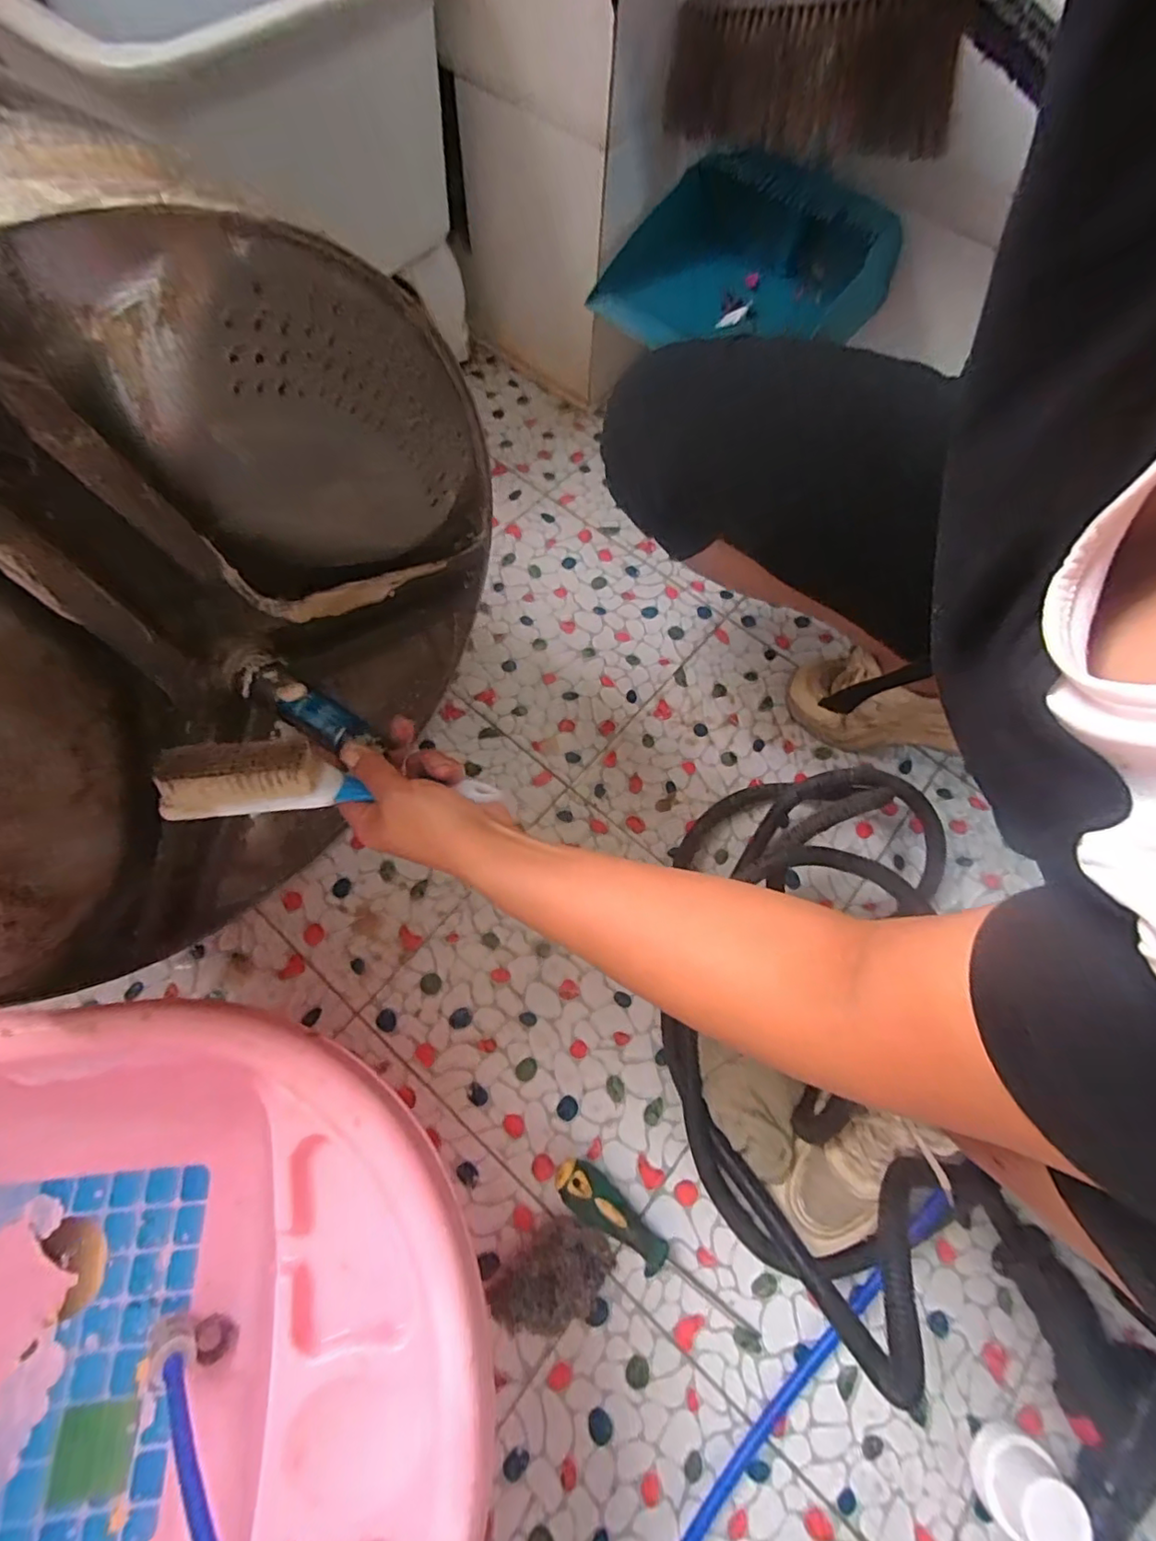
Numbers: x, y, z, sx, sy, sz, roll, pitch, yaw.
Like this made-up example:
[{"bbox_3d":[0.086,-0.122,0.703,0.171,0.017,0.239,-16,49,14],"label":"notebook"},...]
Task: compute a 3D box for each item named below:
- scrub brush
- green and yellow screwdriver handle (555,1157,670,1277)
[{"bbox_3d":[-0.140,0.005,0.350,0.185,0.033,0.039,2,63,-24],"label":"scrub brush"},{"bbox_3d":[0.026,0.353,0.461,0.101,0.027,0.034,36,71,11],"label":"green and yellow screwdriver handle"}]

